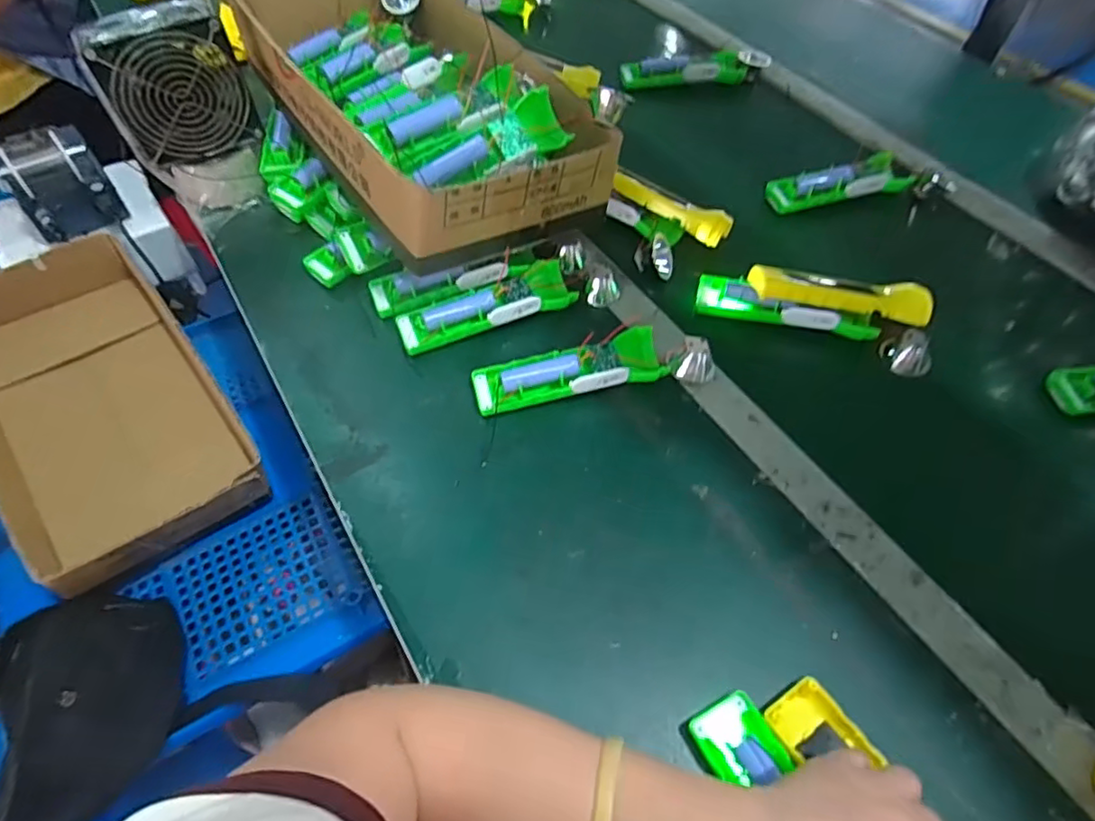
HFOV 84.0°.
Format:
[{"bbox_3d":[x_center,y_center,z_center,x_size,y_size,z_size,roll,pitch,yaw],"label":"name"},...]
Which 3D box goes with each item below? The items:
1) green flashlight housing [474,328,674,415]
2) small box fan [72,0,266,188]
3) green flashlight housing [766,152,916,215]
[{"bbox_3d":[0.021,-0.031,0.523,0.164,0.030,0.051,-14,57,-11],"label":"green flashlight housing"},{"bbox_3d":[-0.360,-0.311,0.592,0.127,0.124,0.045,-32,62,-21],"label":"small box fan"},{"bbox_3d":[0.342,-0.267,0.703,0.180,0.031,0.045,-16,58,-12],"label":"green flashlight housing"}]

